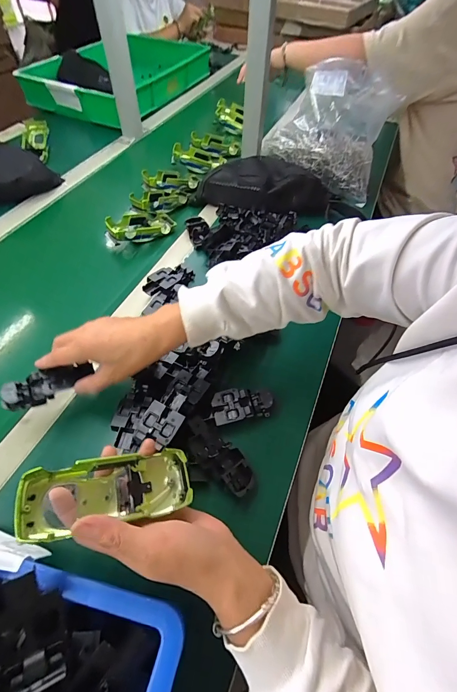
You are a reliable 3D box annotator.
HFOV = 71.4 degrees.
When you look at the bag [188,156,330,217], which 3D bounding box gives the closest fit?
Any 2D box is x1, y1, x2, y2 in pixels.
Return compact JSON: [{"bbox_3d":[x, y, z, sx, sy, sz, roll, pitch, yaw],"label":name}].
[{"bbox_3d":[0.070,-0.347,0.682,0.297,0.055,0.138,2,53,-1],"label":"bag"}]

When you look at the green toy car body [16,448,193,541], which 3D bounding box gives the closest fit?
[{"bbox_3d":[-0.100,0.125,0.273,0.131,0.035,0.052,1,52,-23],"label":"green toy car body"}]

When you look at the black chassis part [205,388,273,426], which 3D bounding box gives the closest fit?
[{"bbox_3d":[0.015,0.075,0.410,0.081,0.017,0.043,-8,54,-9],"label":"black chassis part"}]

